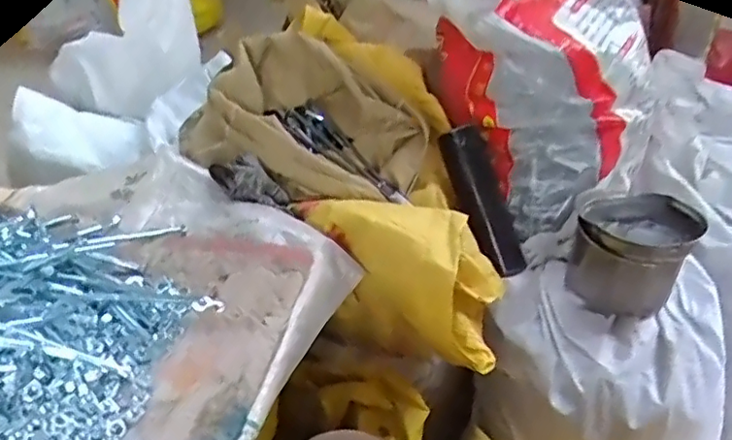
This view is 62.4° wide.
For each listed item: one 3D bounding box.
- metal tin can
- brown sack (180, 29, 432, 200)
[{"bbox_3d":[0.355,0.046,0.819,0.142,0.132,0.140,1,35,-1],"label":"metal tin can"},{"bbox_3d":[-0.084,-0.140,0.811,0.308,0.144,0.192,19,38,22],"label":"brown sack"}]

